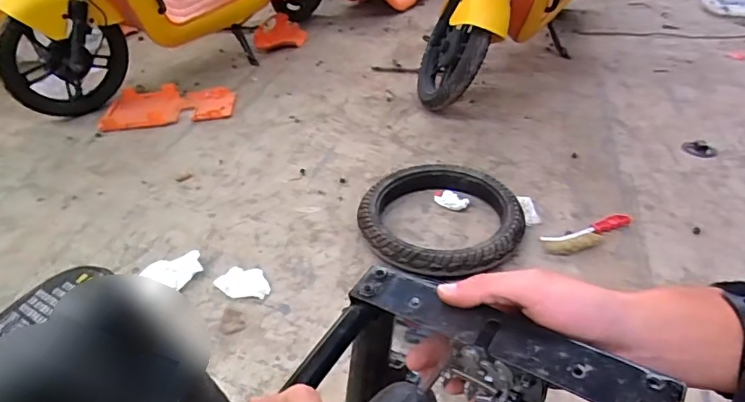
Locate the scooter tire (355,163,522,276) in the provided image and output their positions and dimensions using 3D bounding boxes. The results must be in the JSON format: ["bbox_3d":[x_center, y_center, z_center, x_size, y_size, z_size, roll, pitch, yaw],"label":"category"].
[{"bbox_3d":[0.153,0.042,1.113,0.355,0.069,0.350,10,39,14],"label":"scooter tire"}]

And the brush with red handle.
[{"bbox_3d":[0.478,0.075,1.084,0.231,0.017,0.062,-16,40,-18],"label":"brush with red handle"}]

